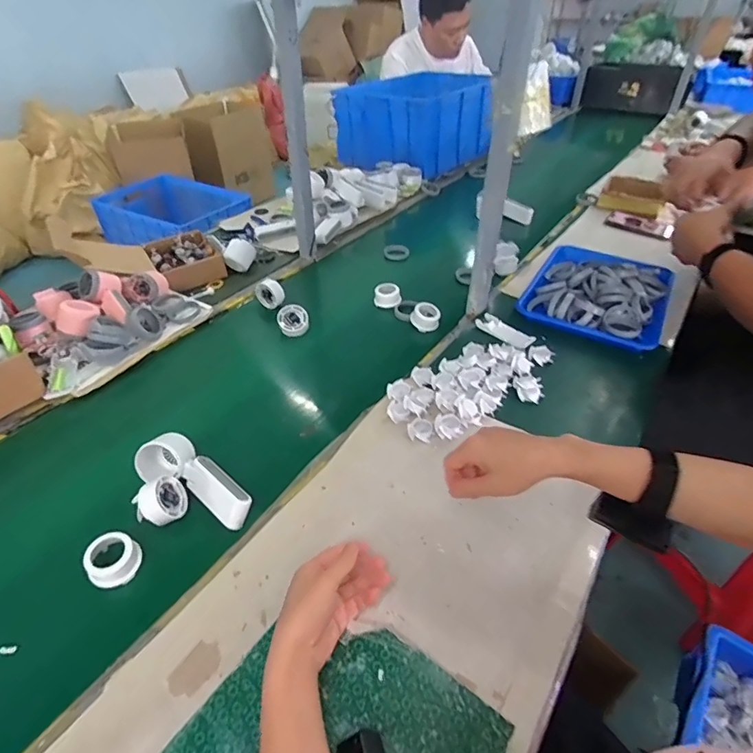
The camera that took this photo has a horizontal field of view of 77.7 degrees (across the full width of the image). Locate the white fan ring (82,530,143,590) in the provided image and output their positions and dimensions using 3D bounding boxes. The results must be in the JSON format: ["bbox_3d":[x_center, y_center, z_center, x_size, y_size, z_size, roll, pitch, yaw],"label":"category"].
[{"bbox_3d":[-0.293,0.203,0.518,0.049,0.030,0.052,0,40,0],"label":"white fan ring"}]

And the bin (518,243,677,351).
[{"bbox_3d":[0.444,-0.179,0.926,0.248,0.054,0.305,22,45,25],"label":"bin"}]

